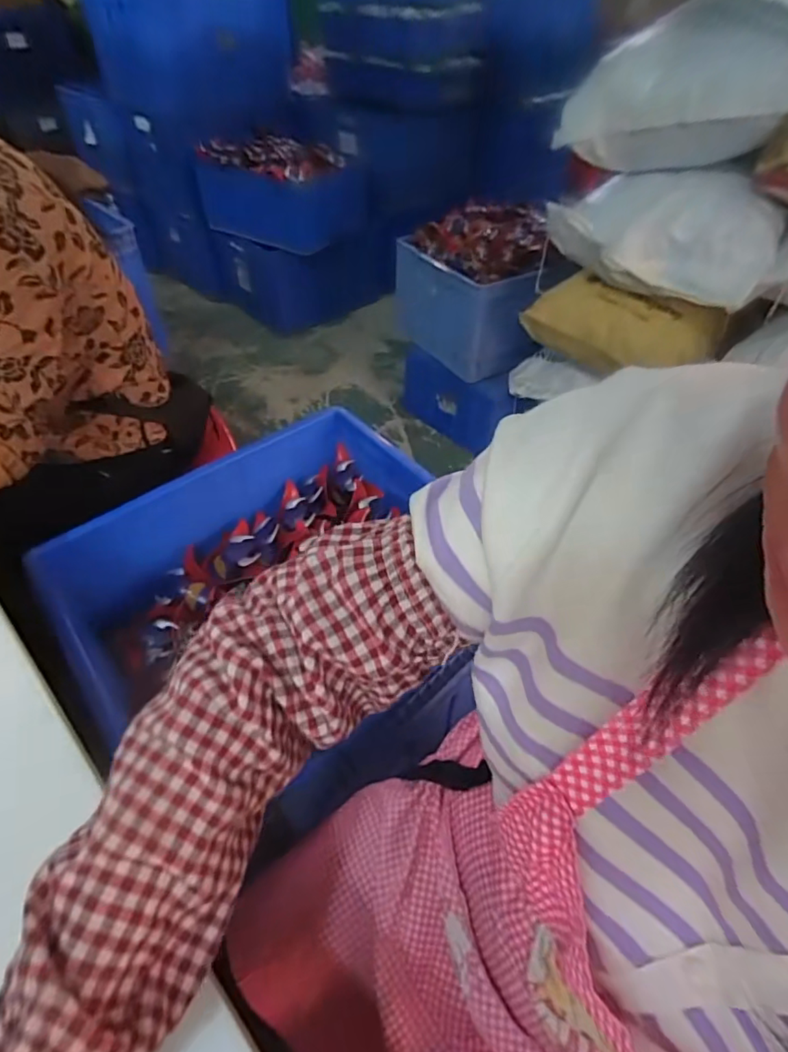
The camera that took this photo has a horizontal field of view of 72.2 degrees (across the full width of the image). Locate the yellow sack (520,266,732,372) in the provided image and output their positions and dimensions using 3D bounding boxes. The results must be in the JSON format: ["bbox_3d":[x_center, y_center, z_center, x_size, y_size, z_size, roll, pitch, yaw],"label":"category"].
[{"bbox_3d":[0.529,-0.472,1.299,0.427,0.160,0.154,32,54,26],"label":"yellow sack"}]

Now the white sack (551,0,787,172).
[{"bbox_3d":[0.550,-0.815,1.033,0.448,0.244,0.165,33,54,26],"label":"white sack"}]

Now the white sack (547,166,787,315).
[{"bbox_3d":[0.557,-0.621,1.149,0.454,0.195,0.185,28,52,24],"label":"white sack"}]

